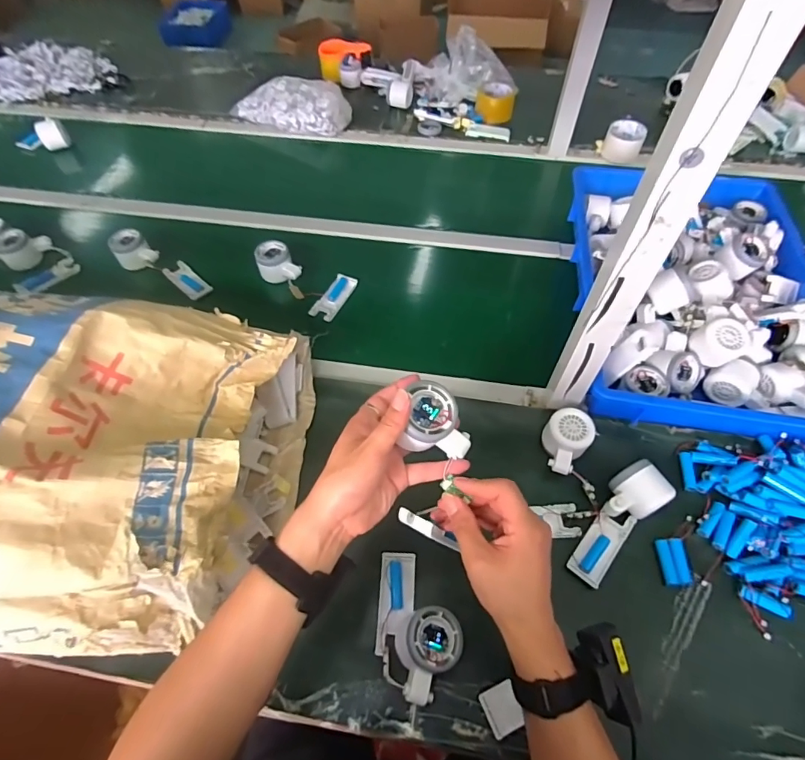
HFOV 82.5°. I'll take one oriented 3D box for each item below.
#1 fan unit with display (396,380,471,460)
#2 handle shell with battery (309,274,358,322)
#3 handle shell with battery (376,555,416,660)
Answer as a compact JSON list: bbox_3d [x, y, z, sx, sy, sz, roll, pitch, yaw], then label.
[{"bbox_3d":[0.033,0.040,0.441,0.069,0.043,0.064,13,65,-11],"label":"fan unit with display"},{"bbox_3d":[-0.119,-0.143,0.796,0.040,0.011,0.105,20,58,13],"label":"handle shell with battery"},{"bbox_3d":[-0.007,0.250,0.517,0.040,0.024,0.103,3,55,2],"label":"handle shell with battery"}]

